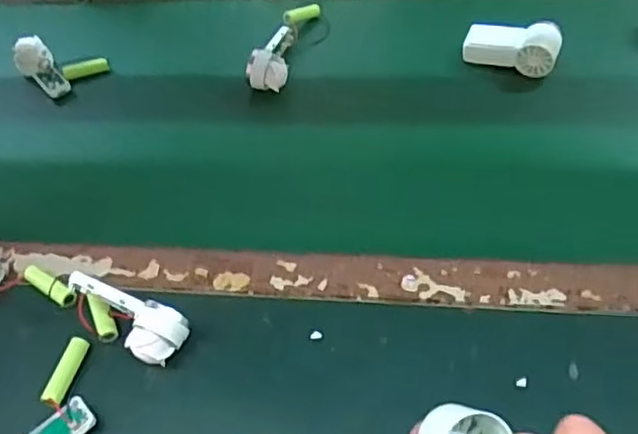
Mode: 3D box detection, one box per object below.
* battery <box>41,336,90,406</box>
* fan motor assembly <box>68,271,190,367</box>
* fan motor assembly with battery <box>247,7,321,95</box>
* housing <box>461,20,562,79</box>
[{"bbox_3d":[-0.184,0.111,0.468,0.014,0.014,0.051,8,52,12],"label":"battery"},{"bbox_3d":[-0.142,0.075,0.475,0.093,0.036,0.040,26,73,4],"label":"fan motor assembly"},{"bbox_3d":[-0.035,-0.192,0.703,0.036,0.037,0.143,12,53,15],"label":"fan motor assembly with battery"},{"bbox_3d":[0.199,-0.178,0.665,0.091,0.036,0.043,19,55,20],"label":"housing"}]

